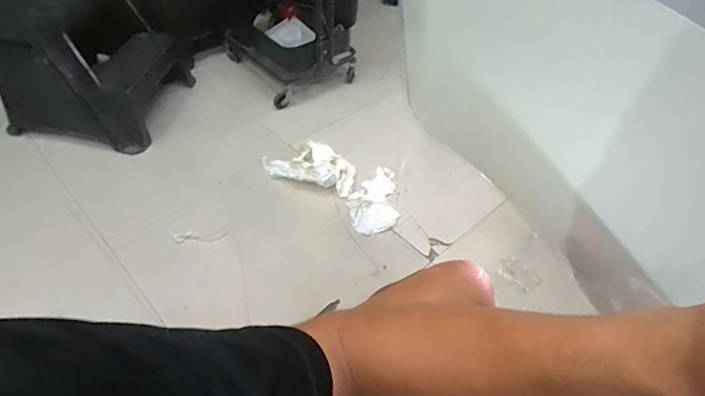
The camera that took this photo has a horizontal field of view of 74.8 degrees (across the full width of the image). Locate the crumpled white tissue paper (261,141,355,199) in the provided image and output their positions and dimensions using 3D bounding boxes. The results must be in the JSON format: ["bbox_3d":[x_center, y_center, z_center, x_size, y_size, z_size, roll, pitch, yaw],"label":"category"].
[{"bbox_3d":[-0.129,-0.107,1.427,0.291,0.062,0.174,15,47,11],"label":"crumpled white tissue paper"}]

